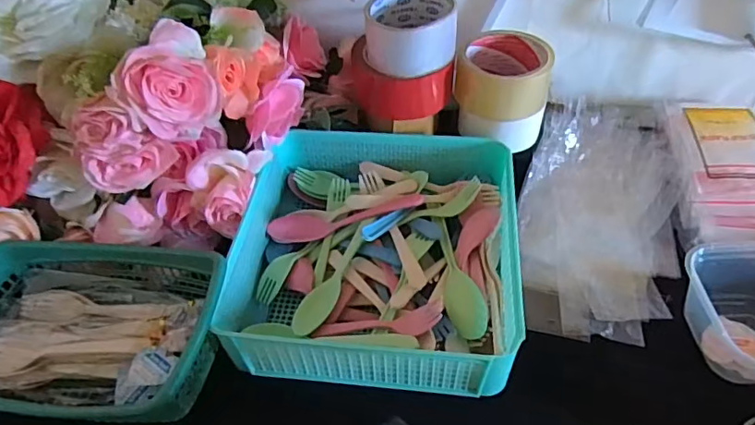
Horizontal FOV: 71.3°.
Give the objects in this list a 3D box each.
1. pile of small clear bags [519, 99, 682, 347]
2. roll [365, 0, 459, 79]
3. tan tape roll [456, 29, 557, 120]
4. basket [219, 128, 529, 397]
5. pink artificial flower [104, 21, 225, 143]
[{"bbox_3d":[0.229,-0.006,0.541,0.148,0.029,0.288,9,58,6],"label":"pile of small clear bags"},{"bbox_3d":[0.034,-0.180,0.521,0.085,0.053,0.085,-1,47,2],"label":"roll"},{"bbox_3d":[0.128,-0.144,0.543,0.092,0.061,0.082,4,47,7],"label":"tan tape roll"},{"bbox_3d":[0.003,0.024,0.506,0.243,0.070,0.271,4,47,7],"label":"basket"},{"bbox_3d":[-0.176,-0.102,0.444,0.080,0.087,0.058,-22,49,-17],"label":"pink artificial flower"}]

